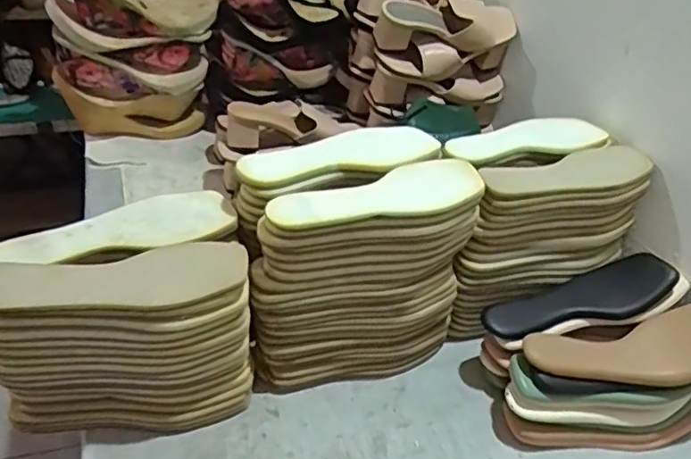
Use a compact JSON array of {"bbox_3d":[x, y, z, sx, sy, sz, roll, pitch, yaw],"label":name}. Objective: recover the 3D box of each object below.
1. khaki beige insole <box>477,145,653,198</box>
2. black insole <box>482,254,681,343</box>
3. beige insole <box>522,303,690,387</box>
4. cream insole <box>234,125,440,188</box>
[{"bbox_3d":[0.268,-0.069,0.748,0.229,0.023,0.085,-11,39,-25],"label":"khaki beige insole"},{"bbox_3d":[0.275,0.083,0.740,0.226,0.026,0.074,-17,39,-5],"label":"black insole"},{"bbox_3d":[0.311,0.129,0.679,0.223,0.051,0.080,-10,36,4],"label":"beige insole"},{"bbox_3d":[-0.004,-0.084,0.695,0.229,0.010,0.069,-13,52,-21],"label":"cream insole"}]

